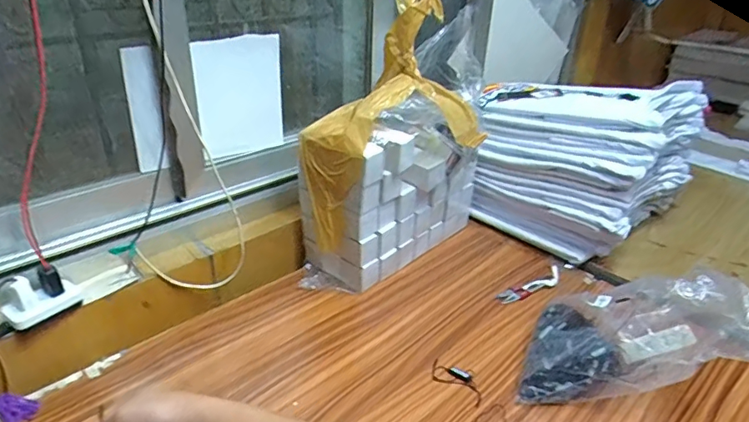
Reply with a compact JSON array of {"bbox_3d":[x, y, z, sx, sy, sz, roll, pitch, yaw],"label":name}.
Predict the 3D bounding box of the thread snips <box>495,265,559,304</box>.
[{"bbox_3d":[0.239,0.113,0.757,0.122,0.014,0.034,-14,32,-27],"label":"thread snips"}]

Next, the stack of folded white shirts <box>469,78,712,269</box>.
[{"bbox_3d":[0.345,-0.086,0.890,0.316,0.240,0.288,24,35,35],"label":"stack of folded white shirts"}]

